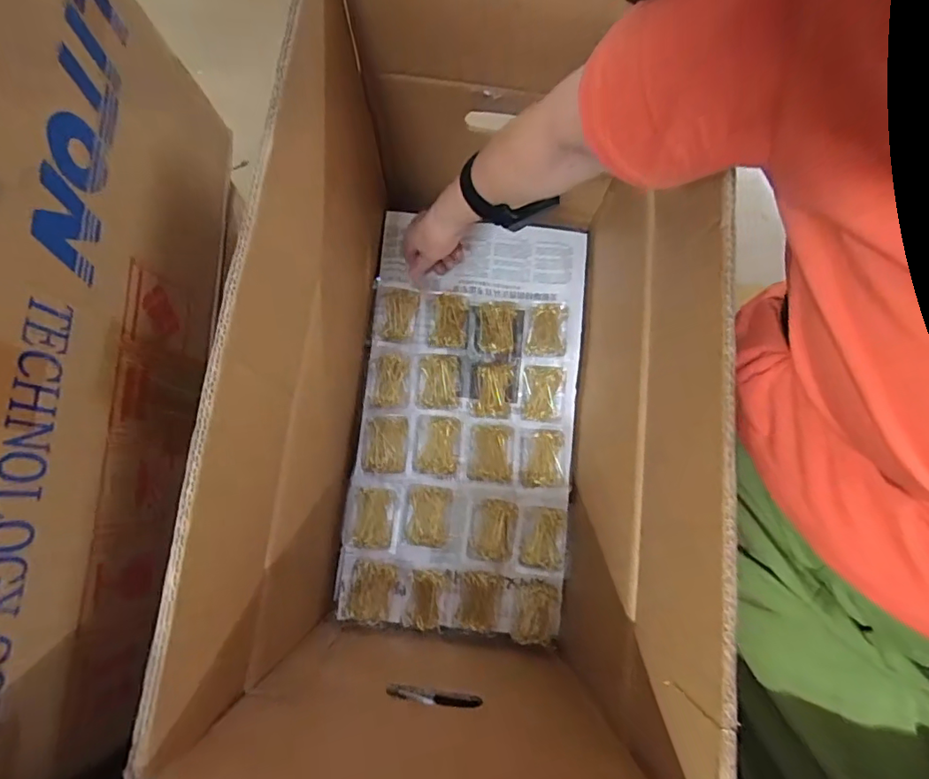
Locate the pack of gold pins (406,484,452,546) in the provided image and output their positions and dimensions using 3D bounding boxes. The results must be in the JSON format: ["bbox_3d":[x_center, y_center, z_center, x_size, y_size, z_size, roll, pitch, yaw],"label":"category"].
[{"bbox_3d":[-0.045,0.160,0.655,0.055,0.014,0.074,3,78,1],"label":"pack of gold pins"}]

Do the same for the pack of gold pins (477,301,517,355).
[{"bbox_3d":[0.044,-0.087,0.711,0.051,0.014,0.073,4,78,1],"label":"pack of gold pins"}]

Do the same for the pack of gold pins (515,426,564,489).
[{"bbox_3d":[0.101,0.090,0.678,0.056,0.007,0.078,6,78,2],"label":"pack of gold pins"}]

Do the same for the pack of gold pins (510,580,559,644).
[{"bbox_3d":[0.089,0.278,0.650,0.056,0.024,0.072,3,78,1],"label":"pack of gold pins"}]

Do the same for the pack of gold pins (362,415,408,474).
[{"bbox_3d":[-0.104,0.072,0.675,0.055,0.005,0.074,2,78,1],"label":"pack of gold pins"}]

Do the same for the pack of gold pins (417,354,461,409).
[{"bbox_3d":[-0.035,-0.011,0.688,0.055,0.024,0.070,0,78,0],"label":"pack of gold pins"}]

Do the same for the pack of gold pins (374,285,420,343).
[{"bbox_3d":[-0.093,-0.103,0.709,0.060,0.010,0.072,4,98,-26],"label":"pack of gold pins"}]

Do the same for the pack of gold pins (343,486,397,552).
[{"bbox_3d":[-0.121,0.163,0.653,0.064,0.014,0.078,7,78,2],"label":"pack of gold pins"}]

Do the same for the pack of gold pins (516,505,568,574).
[{"bbox_3d":[0.099,0.188,0.650,0.055,0.014,0.082,8,78,2],"label":"pack of gold pins"}]

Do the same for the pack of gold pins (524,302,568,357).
[{"bbox_3d":[0.112,-0.084,0.703,0.054,0.023,0.077,6,78,1],"label":"pack of gold pins"}]

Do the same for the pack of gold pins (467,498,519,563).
[{"bbox_3d":[0.034,0.178,0.651,0.057,0.015,0.077,8,78,2],"label":"pack of gold pins"}]

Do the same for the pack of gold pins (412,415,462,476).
[{"bbox_3d":[-0.036,0.074,0.682,0.060,0.006,0.077,4,78,1],"label":"pack of gold pins"}]

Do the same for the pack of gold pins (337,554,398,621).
[{"bbox_3d":[-0.119,0.249,0.646,0.071,0.017,0.075,3,78,1],"label":"pack of gold pins"}]

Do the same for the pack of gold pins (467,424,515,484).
[{"bbox_3d":[0.035,0.083,0.683,0.058,0.004,0.076,3,78,1],"label":"pack of gold pins"}]

